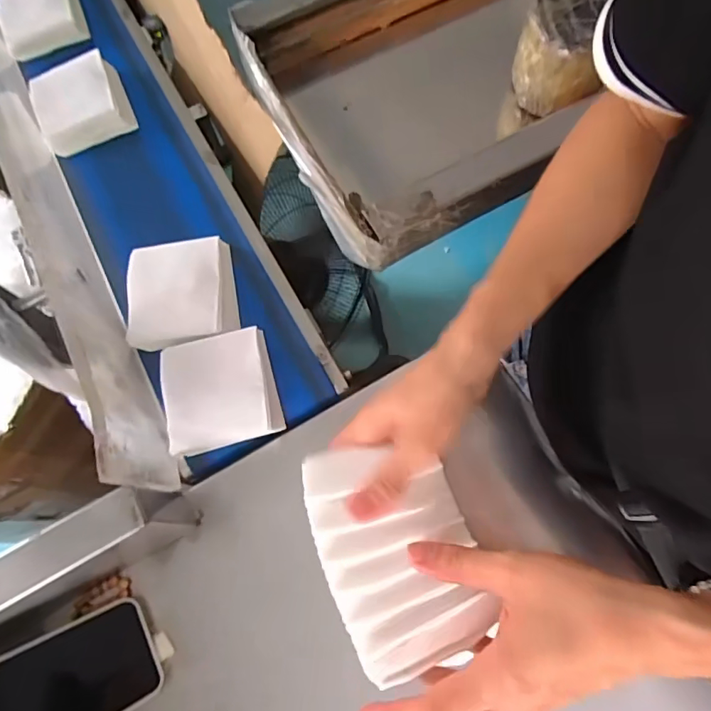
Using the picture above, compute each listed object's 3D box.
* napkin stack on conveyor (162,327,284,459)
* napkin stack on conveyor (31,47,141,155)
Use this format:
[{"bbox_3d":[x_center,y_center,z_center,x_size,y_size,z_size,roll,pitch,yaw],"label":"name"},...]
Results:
[{"bbox_3d":[-0.120,0.030,0.444,0.097,0.032,0.097,-14,70,-3],"label":"napkin stack on conveyor"},{"bbox_3d":[-0.314,-0.289,0.571,0.097,0.036,0.097,-24,71,-6],"label":"napkin stack on conveyor"}]

